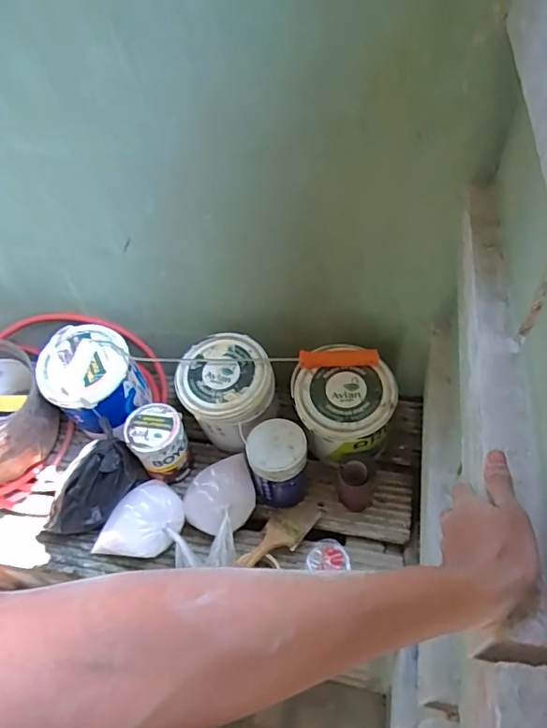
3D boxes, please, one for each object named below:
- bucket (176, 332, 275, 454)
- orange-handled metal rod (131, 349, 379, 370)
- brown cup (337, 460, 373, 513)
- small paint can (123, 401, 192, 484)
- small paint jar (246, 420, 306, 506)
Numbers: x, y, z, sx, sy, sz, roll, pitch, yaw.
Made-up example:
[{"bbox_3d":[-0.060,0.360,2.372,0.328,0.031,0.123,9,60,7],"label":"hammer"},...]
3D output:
[{"bbox_3d":[-0.088,0.065,1.041,0.180,0.182,0.164,-2,50,3],"label":"bucket"},{"bbox_3d":[-0.043,-0.014,0.979,0.469,0.023,0.033,1,50,6],"label":"orange-handled metal rod"},{"bbox_3d":[0.154,0.239,0.986,0.068,0.109,0.063,5,51,9],"label":"brown cup"},{"bbox_3d":[-0.225,0.164,1.040,0.102,0.140,0.107,-2,50,3],"label":"small paint can"},{"bbox_3d":[0.009,0.192,0.978,0.101,0.163,0.099,-2,50,3],"label":"small paint jar"}]

